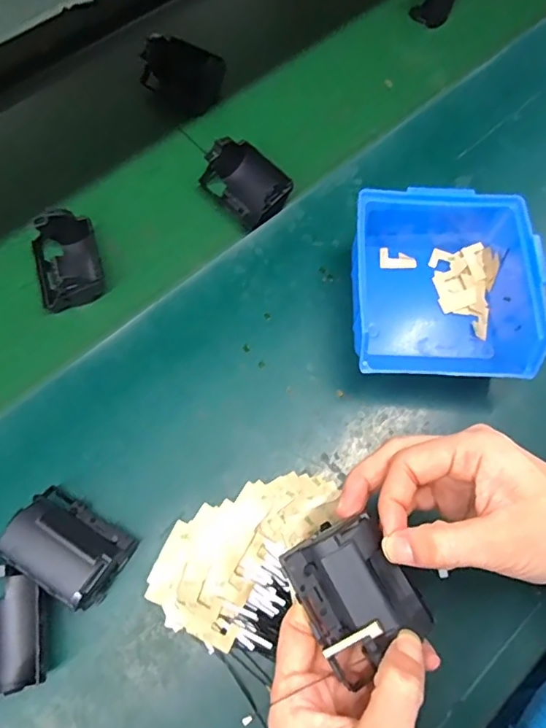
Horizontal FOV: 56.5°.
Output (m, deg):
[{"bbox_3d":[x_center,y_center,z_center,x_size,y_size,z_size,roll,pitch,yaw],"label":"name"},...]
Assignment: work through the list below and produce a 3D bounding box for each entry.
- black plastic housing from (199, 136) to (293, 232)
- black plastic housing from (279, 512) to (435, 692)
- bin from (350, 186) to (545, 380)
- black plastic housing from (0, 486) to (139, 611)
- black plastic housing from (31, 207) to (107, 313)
[{"bbox_3d":[-0.023,-0.159,0.436,0.051,0.033,0.072,-39,73,-15],"label":"black plastic housing"},{"bbox_3d":[0.040,0.111,0.250,0.050,0.021,0.063,-29,71,-12],"label":"black plastic housing"},{"bbox_3d":[0.126,-0.062,0.380,0.127,0.068,0.139,5,68,1],"label":"bin"},{"bbox_3d":[-0.128,0.112,0.316,0.068,0.042,0.045,30,71,11],"label":"black plastic housing"},{"bbox_3d":[-0.166,-0.085,0.405,0.051,0.033,0.070,-18,69,-8],"label":"black plastic housing"}]

